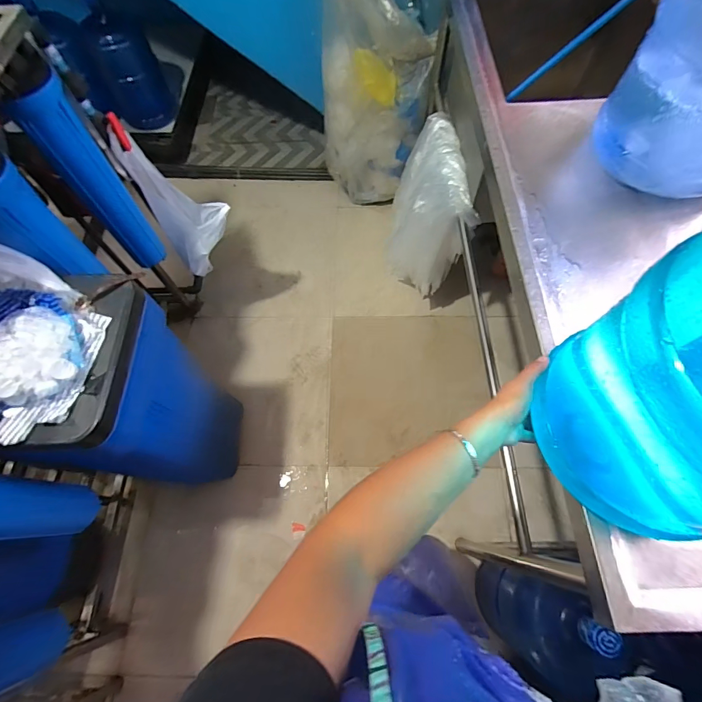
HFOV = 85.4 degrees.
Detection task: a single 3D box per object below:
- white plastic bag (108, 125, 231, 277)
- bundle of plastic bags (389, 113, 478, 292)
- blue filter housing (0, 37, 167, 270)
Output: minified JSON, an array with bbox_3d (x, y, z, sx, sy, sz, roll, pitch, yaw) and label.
[{"bbox_3d":[-0.486,-0.415,1.133,0.182,0.386,0.203,-33,69,-12],"label":"white plastic bag"},{"bbox_3d":[0.242,-0.454,1.319,0.176,0.494,0.427,-5,66,0],"label":"bundle of plastic bags"},{"bbox_3d":[-0.603,-0.409,0.912,0.103,0.512,0.113,-33,69,-12],"label":"blue filter housing"}]

